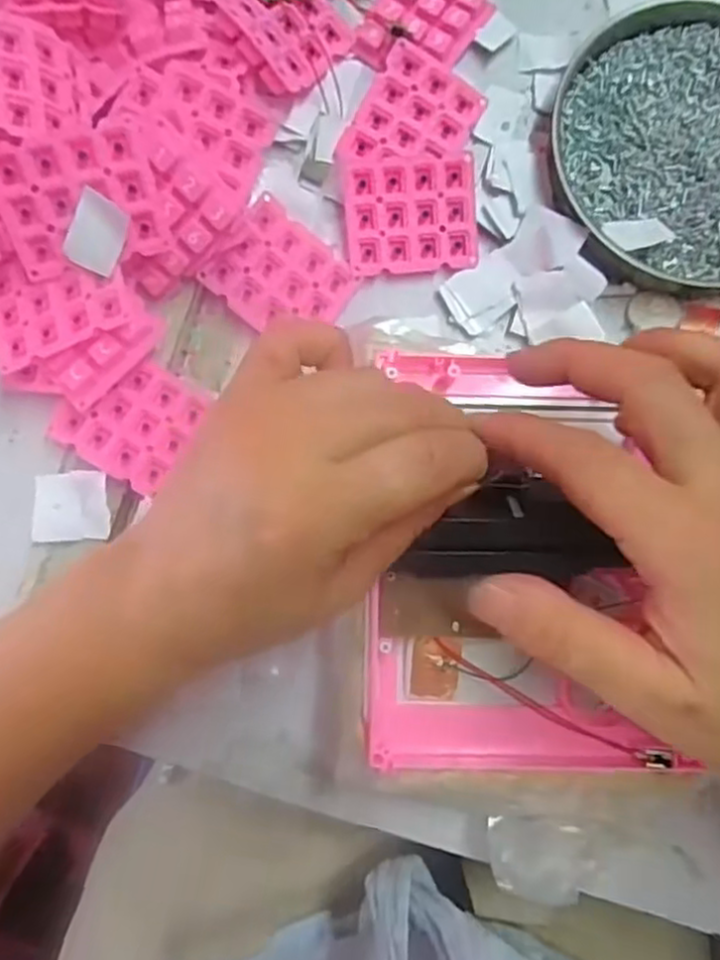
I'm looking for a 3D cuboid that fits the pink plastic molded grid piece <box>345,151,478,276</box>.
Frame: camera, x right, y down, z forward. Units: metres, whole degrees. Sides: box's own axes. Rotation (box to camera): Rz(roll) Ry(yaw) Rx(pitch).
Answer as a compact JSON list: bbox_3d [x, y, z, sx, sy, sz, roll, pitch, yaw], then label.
[{"bbox_3d":[0.024,-0.123,0.332,0.059,0.007,0.051,-3,102,-3],"label":"pink plastic molded grid piece"}]

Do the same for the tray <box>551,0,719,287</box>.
[{"bbox_3d":[0.158,-0.160,0.334,0.125,0.023,0.136,-5,84,-1],"label":"tray"}]

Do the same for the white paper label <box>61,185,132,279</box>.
[{"bbox_3d":[-0.104,-0.097,0.284,0.020,0.004,0.029,25,115,-21],"label":"white paper label"}]

